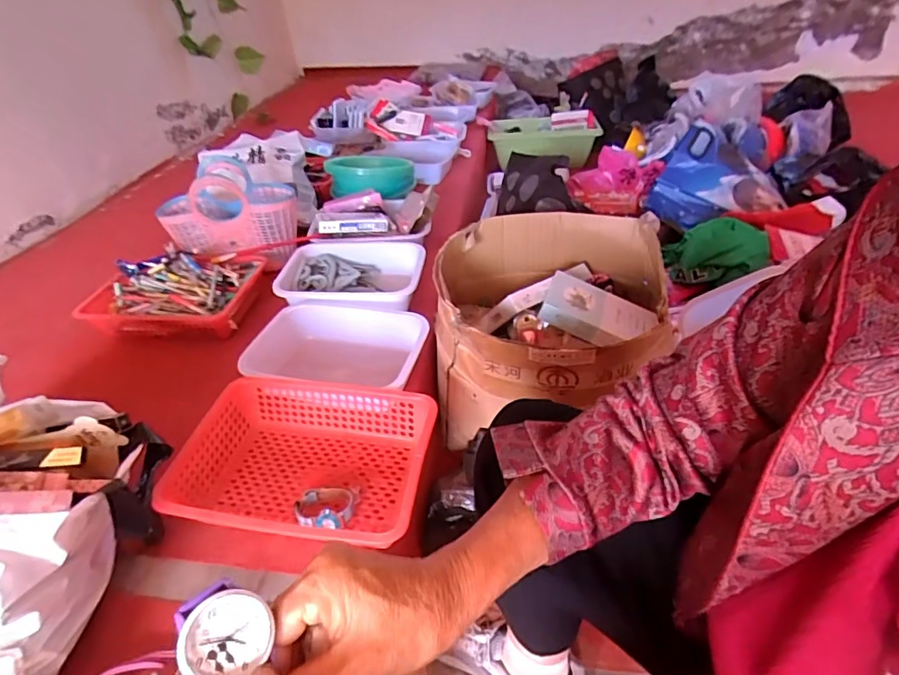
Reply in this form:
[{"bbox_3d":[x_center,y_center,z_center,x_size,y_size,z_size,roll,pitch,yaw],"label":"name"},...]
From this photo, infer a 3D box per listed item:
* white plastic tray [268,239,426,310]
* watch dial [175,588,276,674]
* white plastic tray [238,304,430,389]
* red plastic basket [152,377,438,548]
[{"bbox_3d":[-0.200,-0.118,1.062,0.284,0.086,0.252,-1,37,6],"label":"white plastic tray"},{"bbox_3d":[-0.102,0.137,0.229,0.038,0.004,0.038,13,59,-22],"label":"watch dial"},{"bbox_3d":[-0.189,0.035,0.901,0.296,0.098,0.205,1,38,9],"label":"white plastic tray"},{"bbox_3d":[-0.192,0.177,0.698,0.320,0.086,0.240,1,38,8],"label":"red plastic basket"}]

